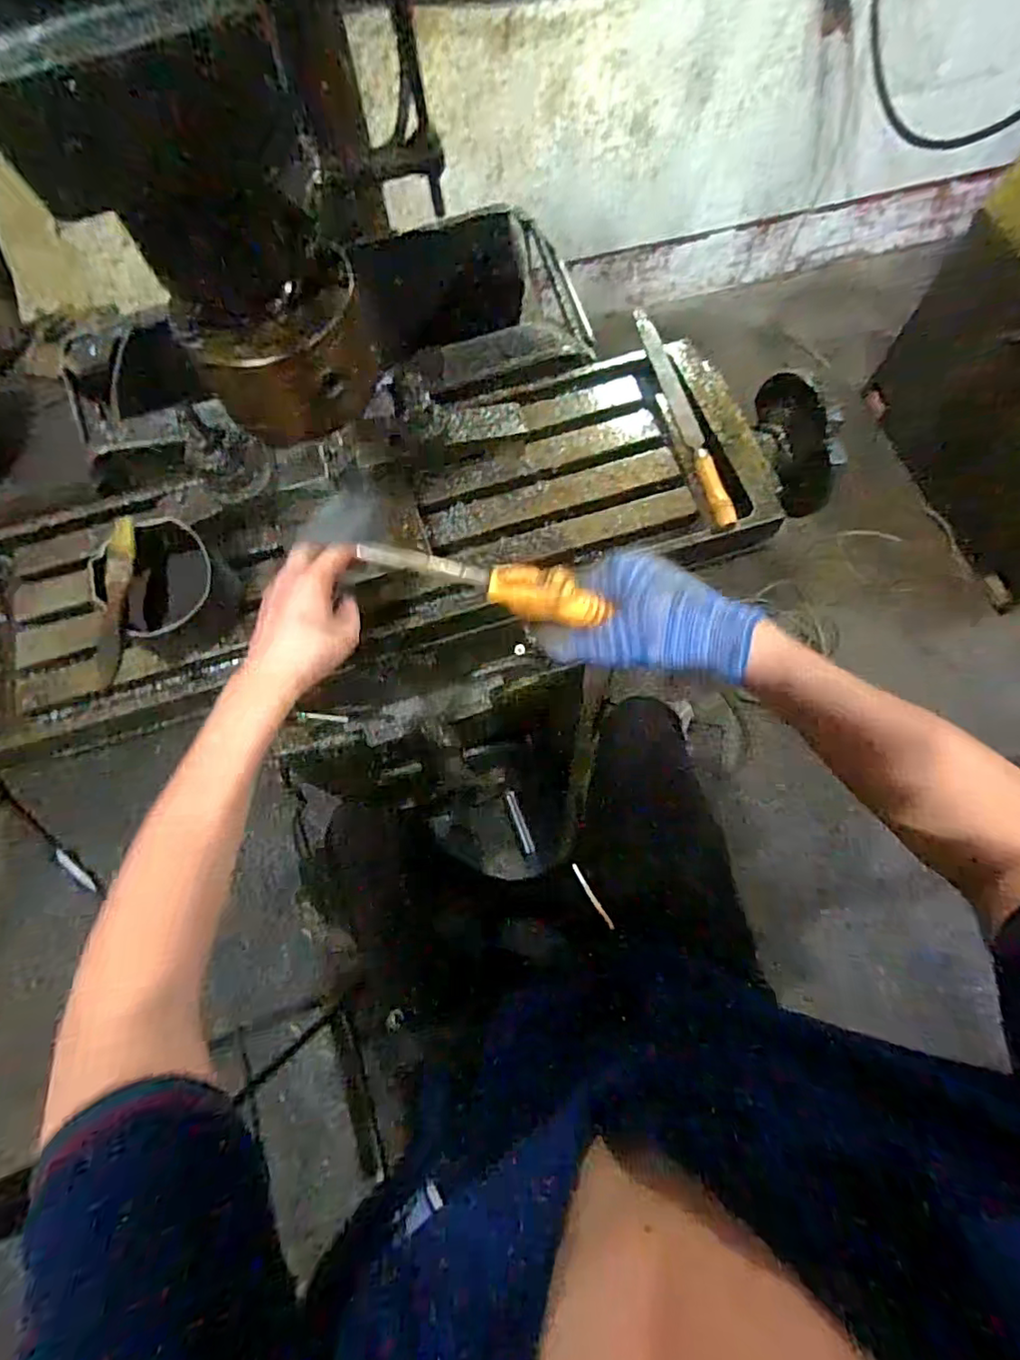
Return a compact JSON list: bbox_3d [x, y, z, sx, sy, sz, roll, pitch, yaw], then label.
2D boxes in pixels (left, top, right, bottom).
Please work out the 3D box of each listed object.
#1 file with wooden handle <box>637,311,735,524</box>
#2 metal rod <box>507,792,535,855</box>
[{"bbox_3d":[0.174,-0.276,0.591,0.022,0.020,0.290,-12,70,-2],"label":"file with wooden handle"},{"bbox_3d":[0.012,0.167,0.692,0.011,0.010,0.075,-19,71,-5],"label":"metal rod"}]

